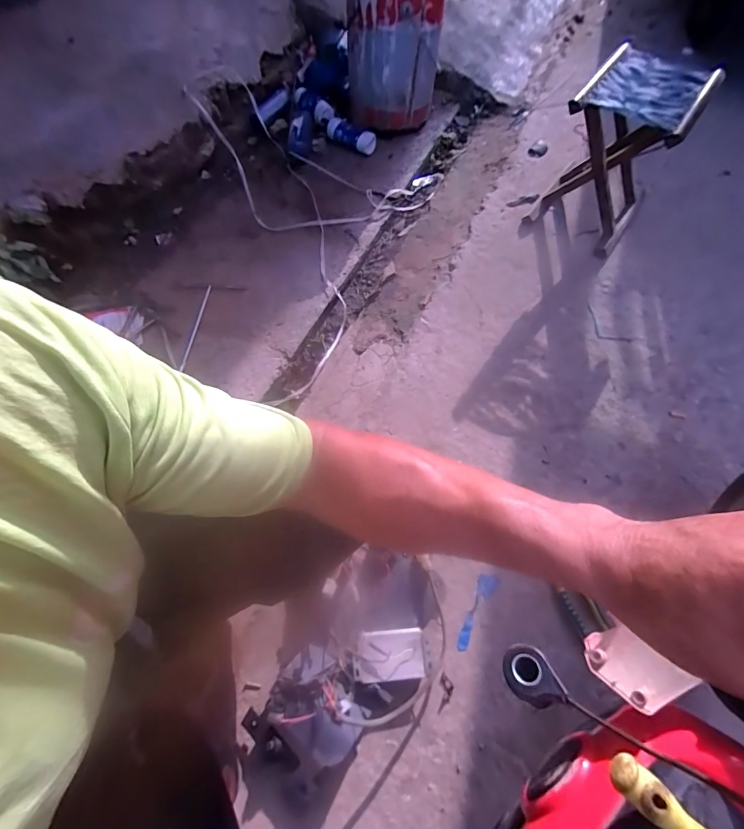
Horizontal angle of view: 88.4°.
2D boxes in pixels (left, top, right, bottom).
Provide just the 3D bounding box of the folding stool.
[{"bbox_3d":[0.613,-0.654,0.974,0.256,0.304,0.299,33,68,13],"label":"folding stool"}]

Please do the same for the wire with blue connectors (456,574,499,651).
[{"bbox_3d":[0.182,0.343,0.675,0.033,0.020,0.137,34,68,14],"label":"wire with blue connectors"}]

